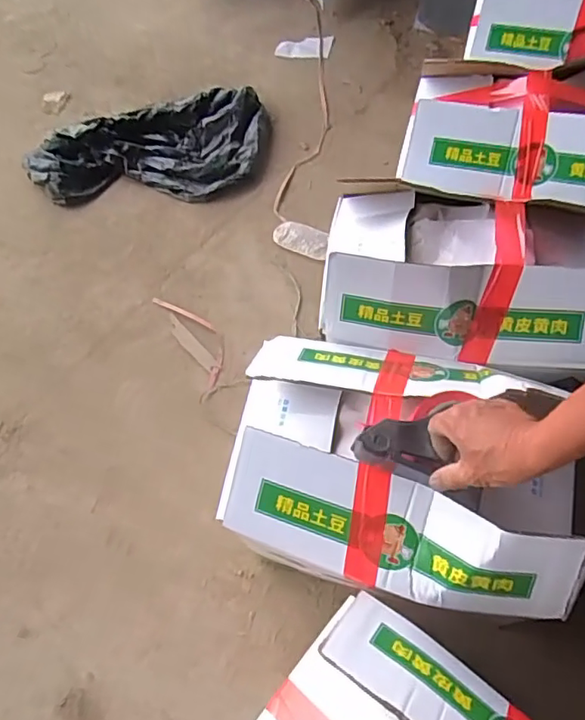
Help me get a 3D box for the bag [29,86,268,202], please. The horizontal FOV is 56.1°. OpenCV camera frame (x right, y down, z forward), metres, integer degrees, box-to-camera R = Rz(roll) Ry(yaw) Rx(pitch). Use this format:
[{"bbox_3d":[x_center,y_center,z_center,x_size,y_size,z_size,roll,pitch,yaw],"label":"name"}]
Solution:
[{"bbox_3d":[-0.388,-0.583,1.492,0.634,0.105,0.343,-4,58,4],"label":"bag"}]

